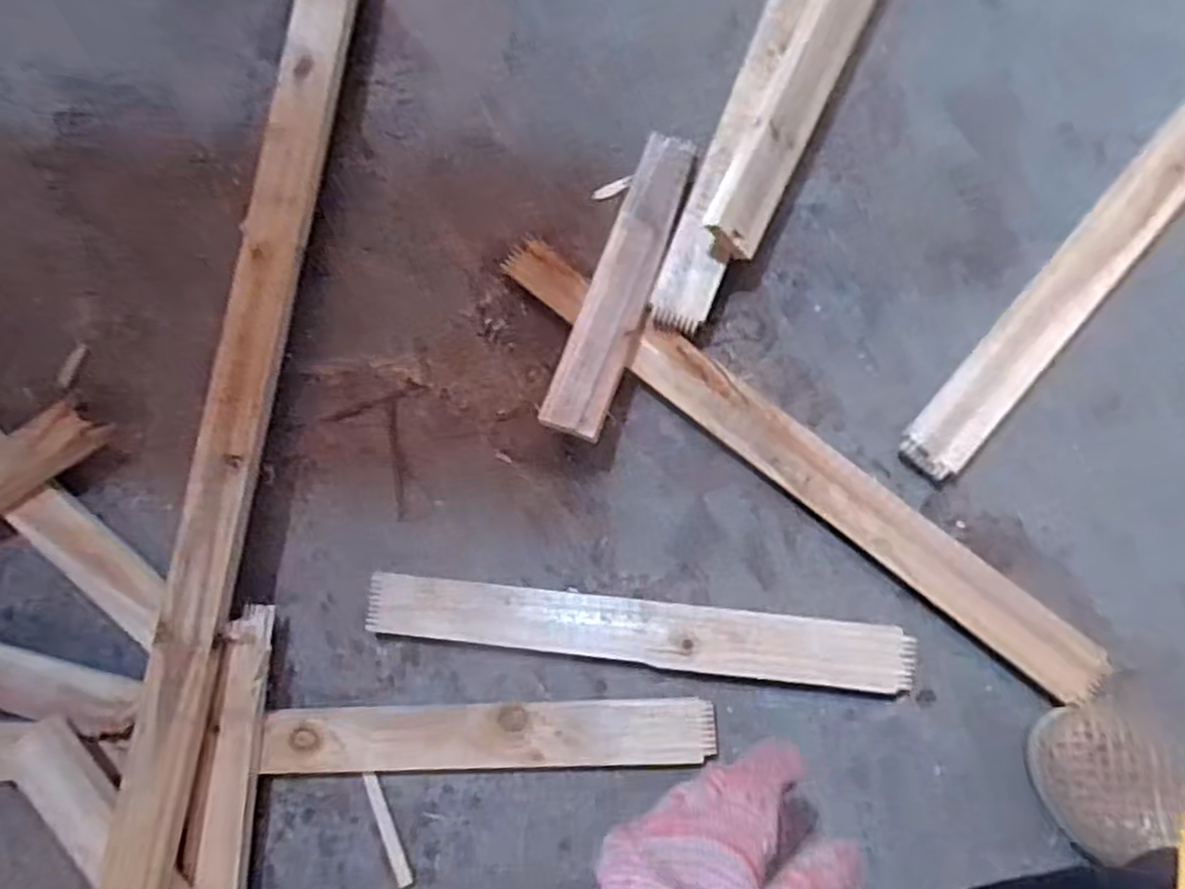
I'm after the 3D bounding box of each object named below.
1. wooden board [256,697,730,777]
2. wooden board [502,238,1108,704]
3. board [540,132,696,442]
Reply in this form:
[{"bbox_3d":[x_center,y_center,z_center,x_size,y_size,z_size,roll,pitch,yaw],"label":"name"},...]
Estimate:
[{"bbox_3d":[-0.075,0.195,0.508,0.300,0.018,0.042,-5,85,10],"label":"wooden board"},{"bbox_3d":[0.125,0.004,0.510,0.460,0.024,0.038,39,93,11],"label":"wooden board"},{"bbox_3d":[0.021,-0.112,0.525,0.043,0.016,0.227,18,78,11],"label":"board"}]

